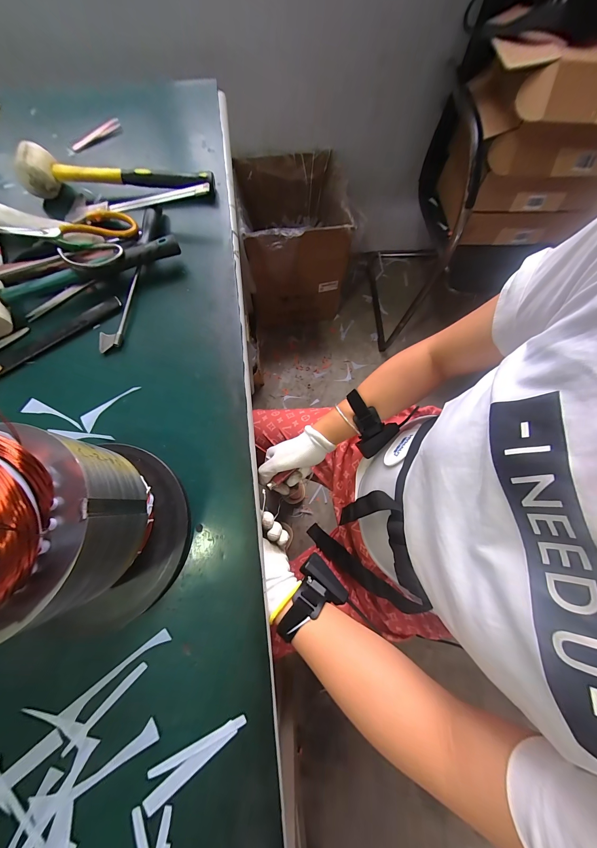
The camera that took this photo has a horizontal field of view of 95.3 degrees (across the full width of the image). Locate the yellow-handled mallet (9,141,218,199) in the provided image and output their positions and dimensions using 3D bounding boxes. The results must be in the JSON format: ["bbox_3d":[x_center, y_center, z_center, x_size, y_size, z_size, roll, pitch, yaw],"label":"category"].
[{"bbox_3d":[-0.275,-0.389,0.422,0.274,0.055,0.052,-3,74,-3],"label":"yellow-handled mallet"}]

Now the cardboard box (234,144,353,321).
[{"bbox_3d":[-0.010,-0.698,1.061,0.389,0.397,0.434,-10,75,-5],"label":"cardboard box"}]

